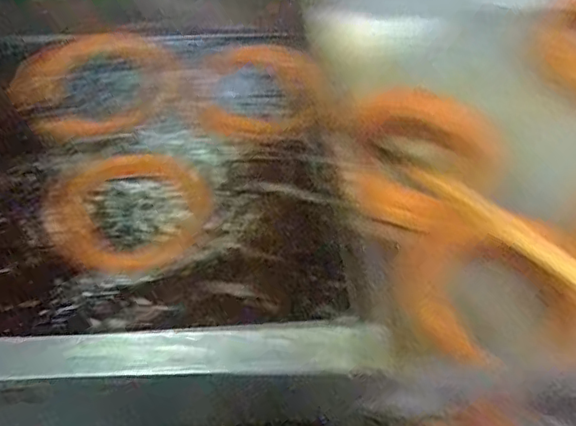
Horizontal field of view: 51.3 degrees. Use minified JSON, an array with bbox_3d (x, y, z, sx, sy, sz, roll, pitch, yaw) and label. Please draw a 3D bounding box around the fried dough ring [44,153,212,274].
[{"bbox_3d":[-0.192,0.000,0.721,0.187,0.031,0.162,-14,60,-12],"label":"fried dough ring"}]

